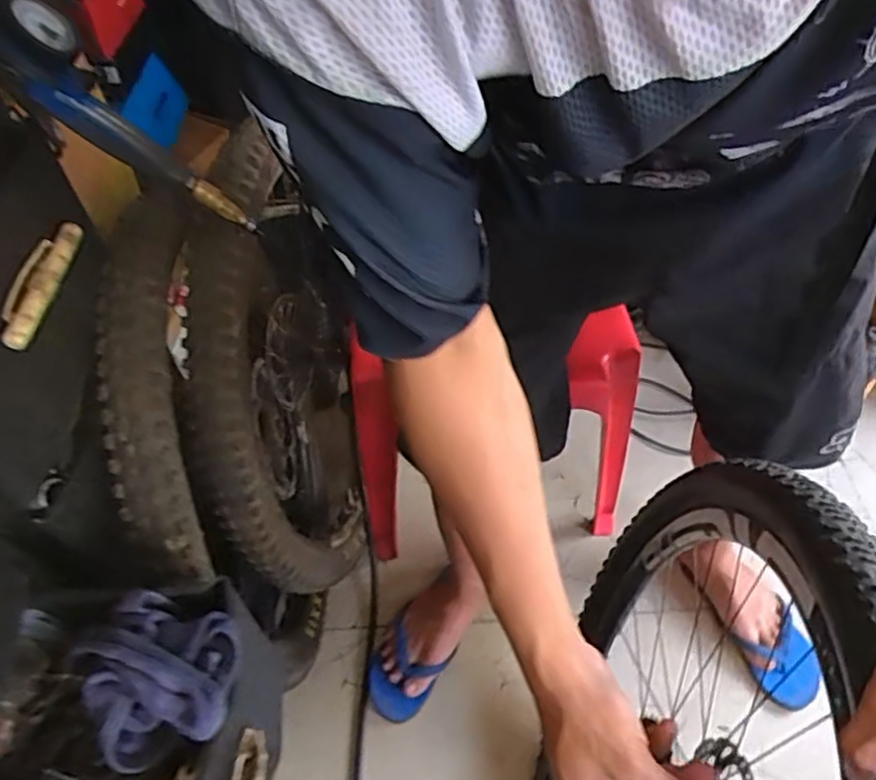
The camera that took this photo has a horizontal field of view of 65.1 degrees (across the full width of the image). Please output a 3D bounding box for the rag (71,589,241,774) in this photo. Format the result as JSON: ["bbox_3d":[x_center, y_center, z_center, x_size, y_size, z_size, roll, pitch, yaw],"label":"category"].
[{"bbox_3d":[-0.212,0.216,0.528,0.123,0.063,0.118,-12,51,-4],"label":"rag"}]

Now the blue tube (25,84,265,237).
[{"bbox_3d":[-0.269,-0.217,0.656,0.036,0.231,0.035,-42,50,17],"label":"blue tube"}]

